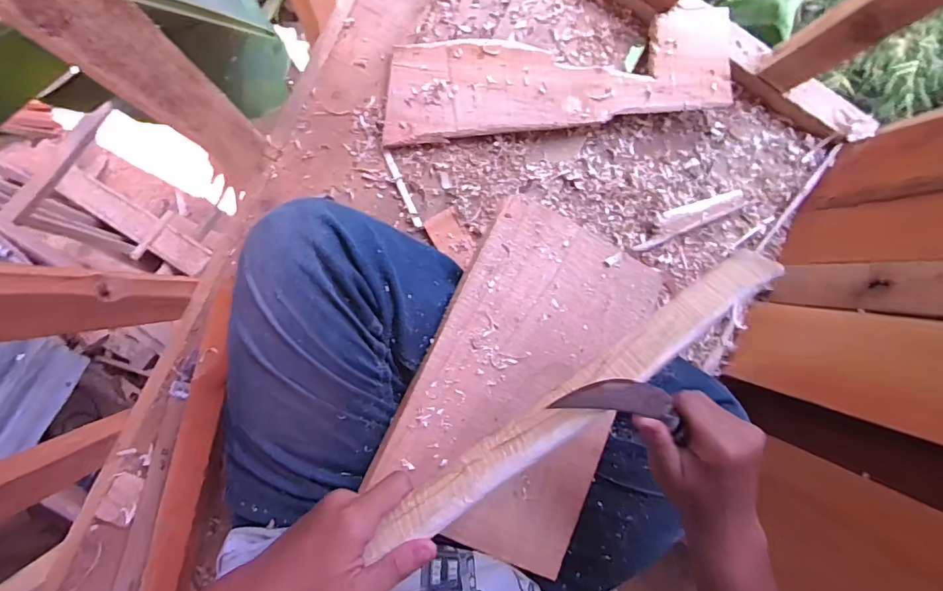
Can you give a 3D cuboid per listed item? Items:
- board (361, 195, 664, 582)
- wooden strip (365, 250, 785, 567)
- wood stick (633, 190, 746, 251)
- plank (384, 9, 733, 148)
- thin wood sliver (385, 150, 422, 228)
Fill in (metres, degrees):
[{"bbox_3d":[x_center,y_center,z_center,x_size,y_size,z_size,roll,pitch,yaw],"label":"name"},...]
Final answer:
[{"bbox_3d":[0.060,0.077,0.445,0.202,0.011,0.321,27,77,-12],"label":"board"},{"bbox_3d":[0.065,0.077,0.310,0.323,0.007,0.033,-38,52,3],"label":"wooden strip"},{"bbox_3d":[0.306,-0.110,0.638,0.166,0.026,0.035,-23,94,-6],"label":"wood stick"},{"bbox_3d":[0.115,-0.282,0.590,0.452,0.015,0.118,-8,98,-3],"label":"plank"},{"bbox_3d":[-0.090,-0.139,0.597,0.010,0.004,0.106,-23,94,-6],"label":"thin wood sliver"}]

